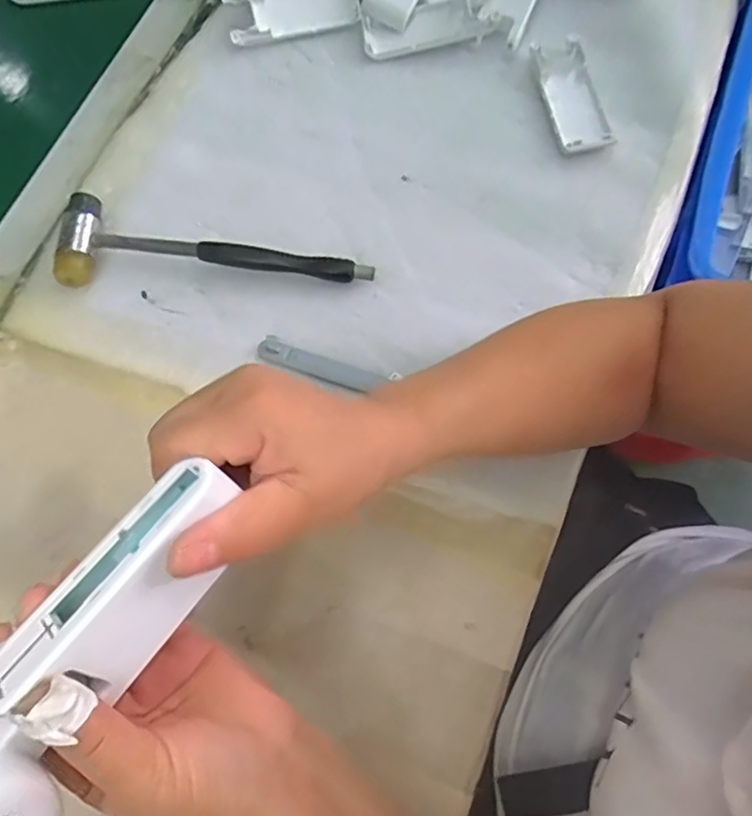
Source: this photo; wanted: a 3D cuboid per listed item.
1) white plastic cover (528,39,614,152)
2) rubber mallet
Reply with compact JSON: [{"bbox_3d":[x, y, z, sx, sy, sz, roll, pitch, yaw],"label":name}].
[{"bbox_3d":[0.147,-0.233,0.444,0.039,0.014,0.099,-10,72,-2],"label":"white plastic cover"},{"bbox_3d":[-0.114,-0.093,0.406,0.212,0.027,0.064,14,72,6],"label":"rubber mallet"}]

